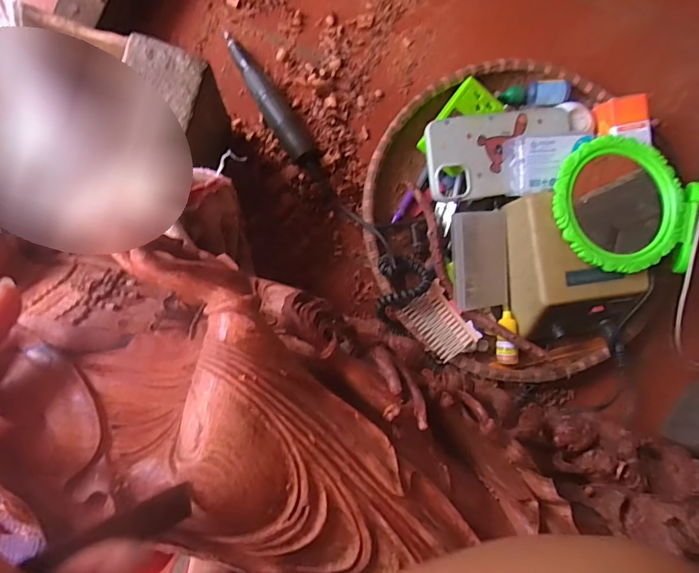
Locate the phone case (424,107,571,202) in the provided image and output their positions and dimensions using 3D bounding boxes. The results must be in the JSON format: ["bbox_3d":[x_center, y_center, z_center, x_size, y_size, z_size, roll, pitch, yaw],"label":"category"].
[{"bbox_3d":[0.152,-0.134,0.457,0.154,0.011,0.079,-10,101,-11],"label":"phone case"}]

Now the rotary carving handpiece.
[{"bbox_3d":[-0.086,-0.195,0.470,0.033,0.025,0.165,-36,91,-8],"label":"rotary carving handpiece"}]

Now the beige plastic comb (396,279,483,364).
[{"bbox_3d":[0.092,0.038,0.460,0.056,0.014,0.071,-39,91,-8],"label":"beige plastic comb"}]

